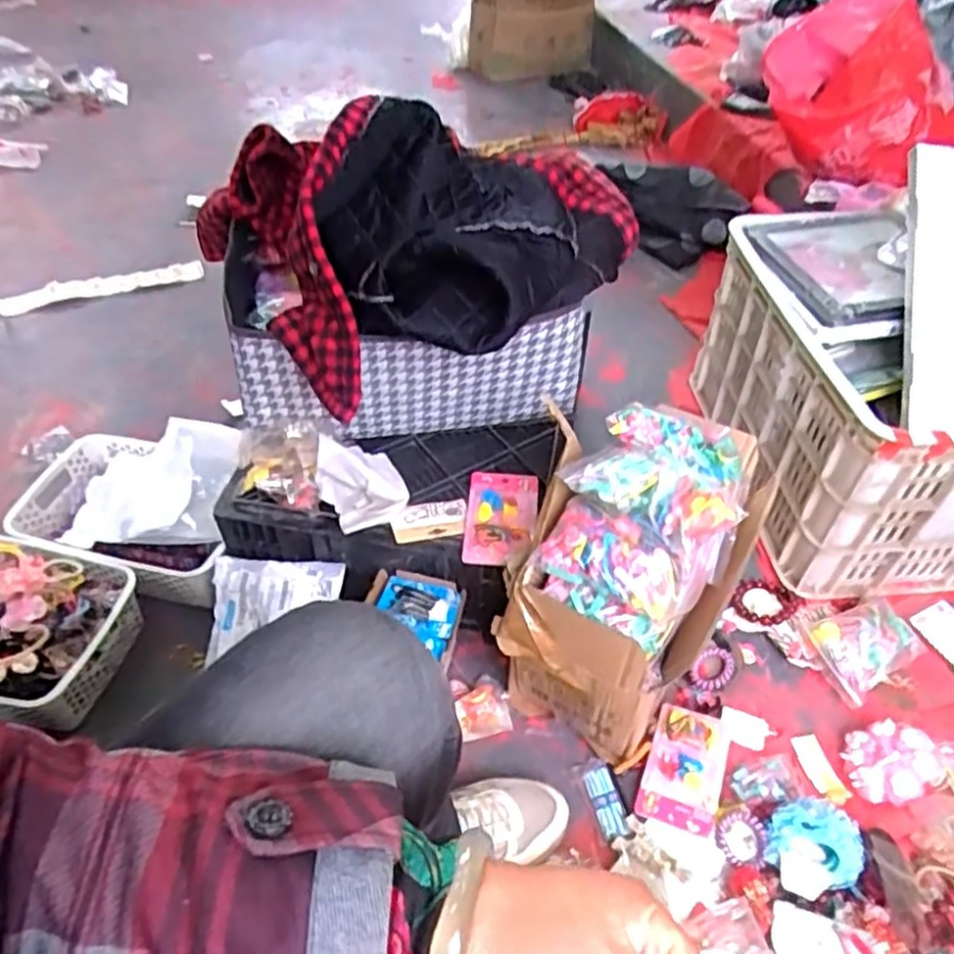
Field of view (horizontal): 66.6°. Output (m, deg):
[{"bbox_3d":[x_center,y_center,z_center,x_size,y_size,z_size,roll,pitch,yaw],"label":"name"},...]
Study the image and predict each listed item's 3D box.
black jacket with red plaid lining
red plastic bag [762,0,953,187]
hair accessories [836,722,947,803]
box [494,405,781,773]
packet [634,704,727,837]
[{"bbox_3d":[-0.003,-0.256,0.750,0.210,0.201,0.393,33,54,26],"label":"black jacket with red plaid lining"},{"bbox_3d":[0.685,-0.691,1.313,0.323,0.255,0.251,14,48,12],"label":"red plastic bag"},{"bbox_3d":[0.456,0.316,0.802,0.090,0.044,0.082,-13,48,-14],"label":"hair accessories"},{"bbox_3d":[0.153,0.127,0.774,0.197,0.317,0.230,19,49,16],"label":"box"},{"bbox_3d":[0.227,0.316,0.794,0.081,0.009,0.131,13,50,15],"label":"packet"}]

